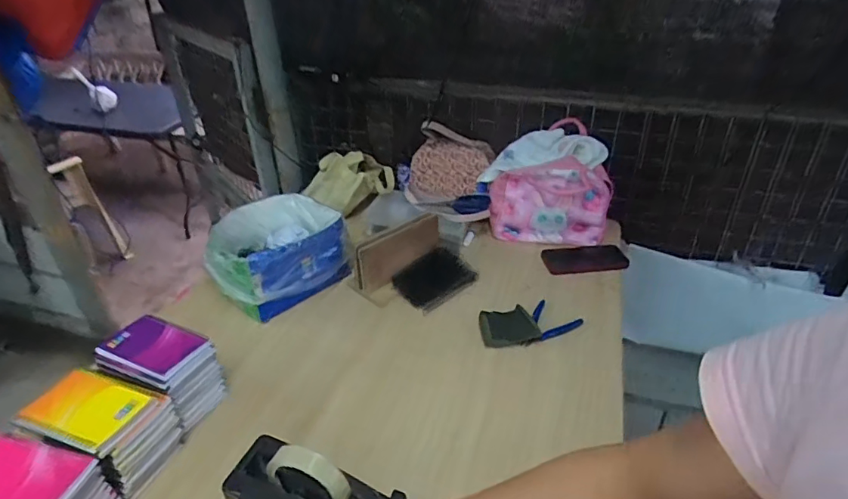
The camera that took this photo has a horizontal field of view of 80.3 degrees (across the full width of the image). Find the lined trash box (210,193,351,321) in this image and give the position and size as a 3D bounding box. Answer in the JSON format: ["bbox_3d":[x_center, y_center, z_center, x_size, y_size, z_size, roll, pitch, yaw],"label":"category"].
[{"bbox_3d":[-0.290,0.006,0.974,0.243,0.144,0.233,-21,38,-29],"label":"lined trash box"}]

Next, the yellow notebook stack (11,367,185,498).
[{"bbox_3d":[-0.402,0.229,0.639,0.127,0.119,0.104,10,34,17],"label":"yellow notebook stack"}]

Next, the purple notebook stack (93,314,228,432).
[{"bbox_3d":[-0.377,0.178,0.724,0.142,0.102,0.102,13,35,21],"label":"purple notebook stack"}]

